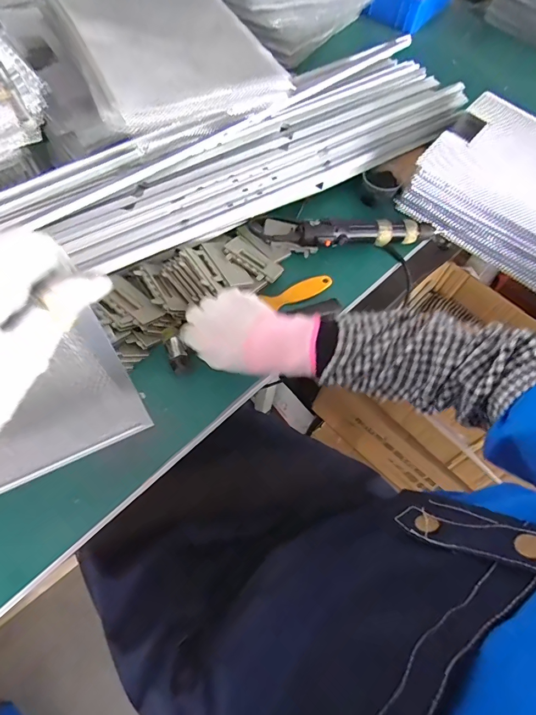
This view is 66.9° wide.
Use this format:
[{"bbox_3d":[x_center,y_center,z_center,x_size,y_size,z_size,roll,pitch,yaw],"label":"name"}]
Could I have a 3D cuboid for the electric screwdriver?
[{"bbox_3d":[0.114,-0.187,0.604,0.280,0.041,0.059,6,62,-1],"label":"electric screwdriver"}]

